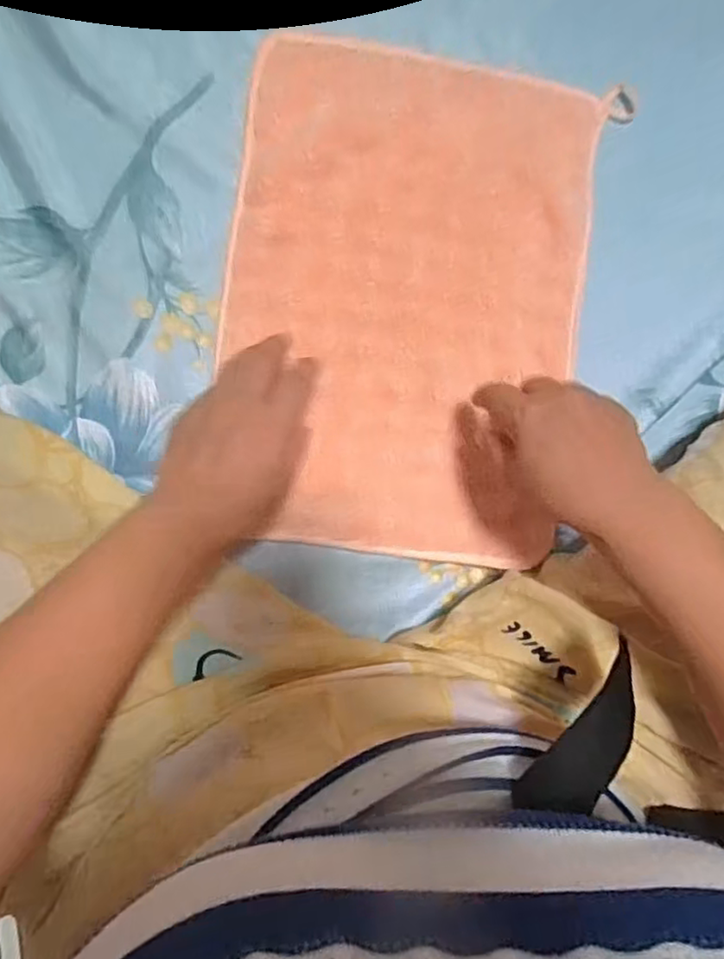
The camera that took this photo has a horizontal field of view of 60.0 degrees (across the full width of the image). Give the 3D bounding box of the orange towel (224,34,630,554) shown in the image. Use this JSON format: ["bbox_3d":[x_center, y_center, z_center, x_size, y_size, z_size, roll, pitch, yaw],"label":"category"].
[{"bbox_3d":[0.035,-0.132,0.485,0.268,0.018,0.374,7,90,-4],"label":"orange towel"}]

